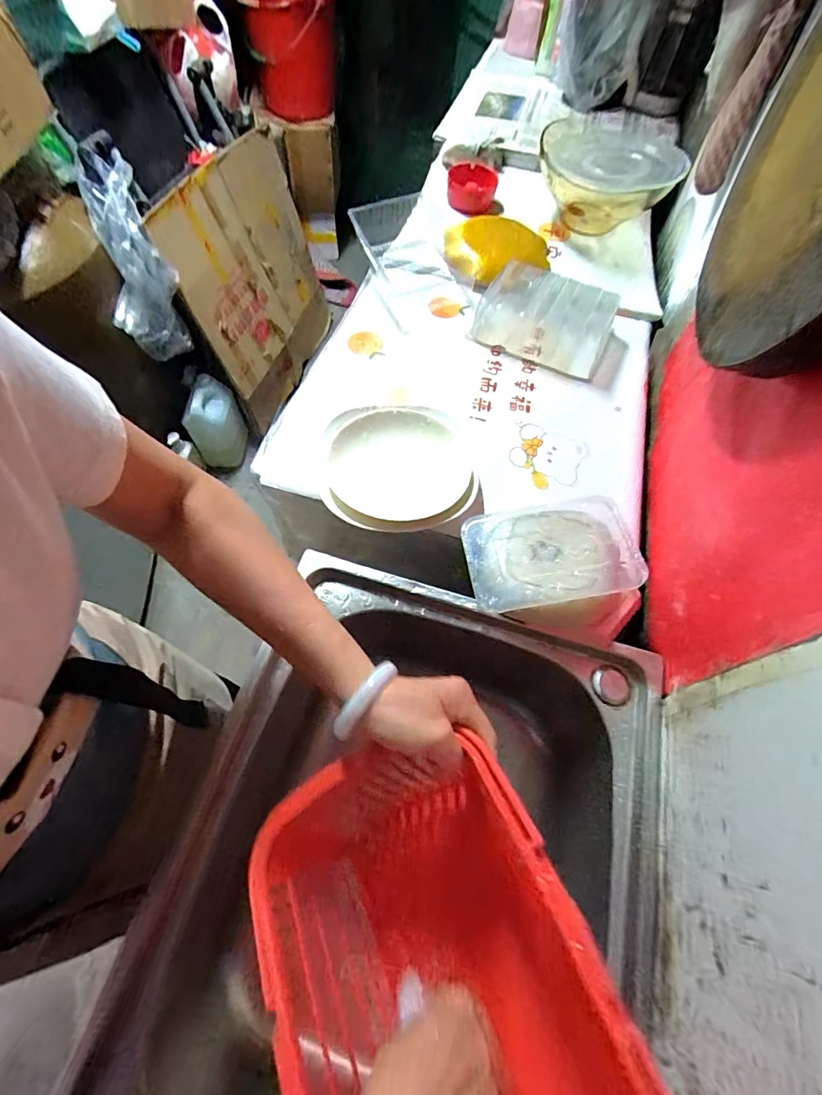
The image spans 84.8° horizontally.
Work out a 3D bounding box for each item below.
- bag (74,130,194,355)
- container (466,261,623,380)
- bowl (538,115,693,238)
[{"bbox_3d":[-0.671,-0.704,1.086,0.155,0.460,0.139,-13,29,-8],"label":"bag"},{"bbox_3d":[0.215,-0.375,0.726,0.209,0.066,0.144,21,62,10],"label":"container"},{"bbox_3d":[0.358,-0.699,0.838,0.241,0.110,0.236,1,61,-1],"label":"bowl"}]

